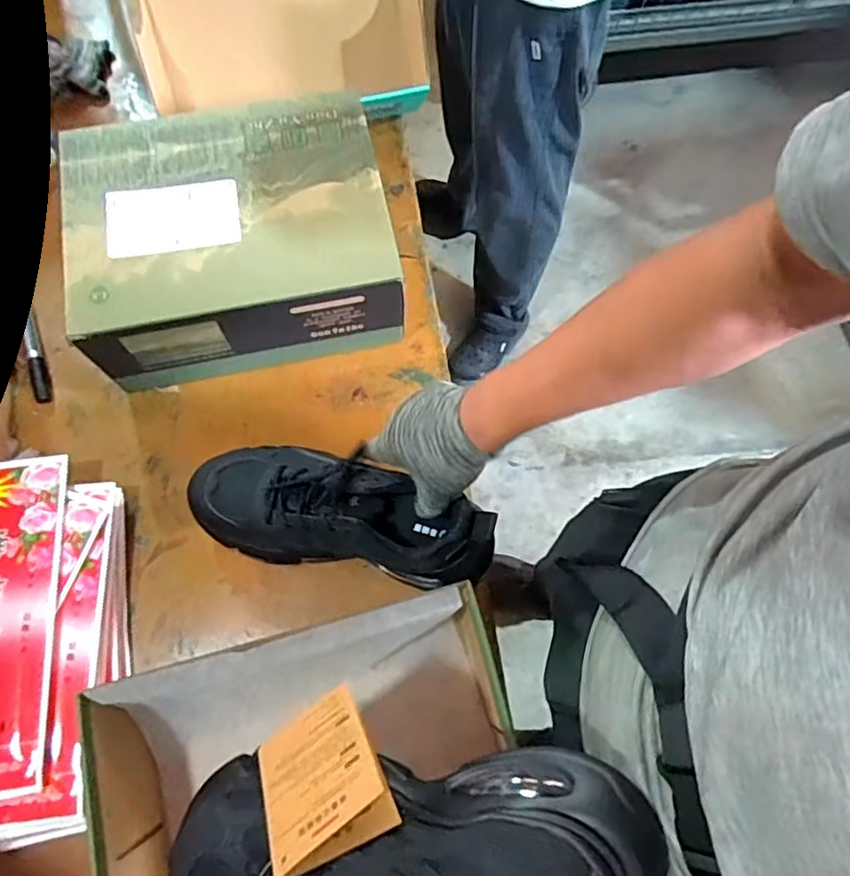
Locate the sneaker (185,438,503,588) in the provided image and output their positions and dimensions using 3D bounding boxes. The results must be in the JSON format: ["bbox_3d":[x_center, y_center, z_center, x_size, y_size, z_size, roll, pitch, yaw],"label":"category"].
[{"bbox_3d":[-0.080,0.073,0.593,0.285,0.106,0.105,12,71,6],"label":"sneaker"}]

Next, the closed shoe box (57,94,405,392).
[{"bbox_3d":[-0.203,-0.218,0.685,0.311,0.131,0.248,-11,72,-5],"label":"closed shoe box"}]

